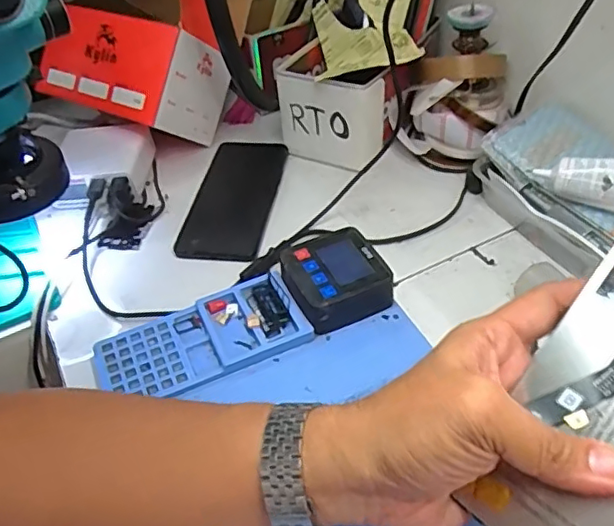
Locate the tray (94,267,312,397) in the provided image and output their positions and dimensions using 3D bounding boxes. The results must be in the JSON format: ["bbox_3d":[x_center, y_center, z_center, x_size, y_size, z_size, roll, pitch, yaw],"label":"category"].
[{"bbox_3d":[-0.076,0.055,0.424,0.146,0.020,0.069,-20,45,-15],"label":"tray"}]

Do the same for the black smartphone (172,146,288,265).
[{"bbox_3d":[-0.067,-0.062,0.552,0.074,0.017,0.167,2,44,8],"label":"black smartphone"}]

